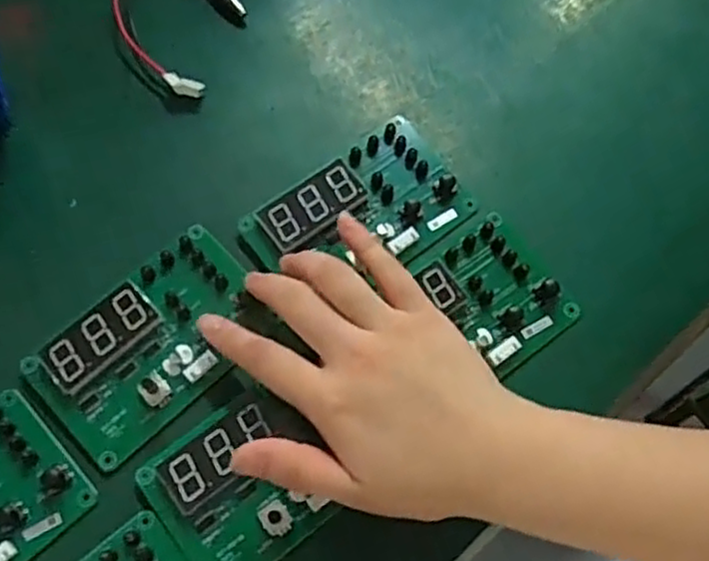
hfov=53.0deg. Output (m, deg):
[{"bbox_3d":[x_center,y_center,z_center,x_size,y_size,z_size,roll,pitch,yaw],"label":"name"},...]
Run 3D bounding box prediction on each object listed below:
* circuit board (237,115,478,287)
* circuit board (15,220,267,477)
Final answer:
[{"bbox_3d":[0.005,-0.039,0.405,0.119,0.011,0.075,-38,75,-15],"label":"circuit board"},{"bbox_3d":[-0.105,0.032,0.375,0.120,0.014,0.072,-41,76,-16],"label":"circuit board"}]

